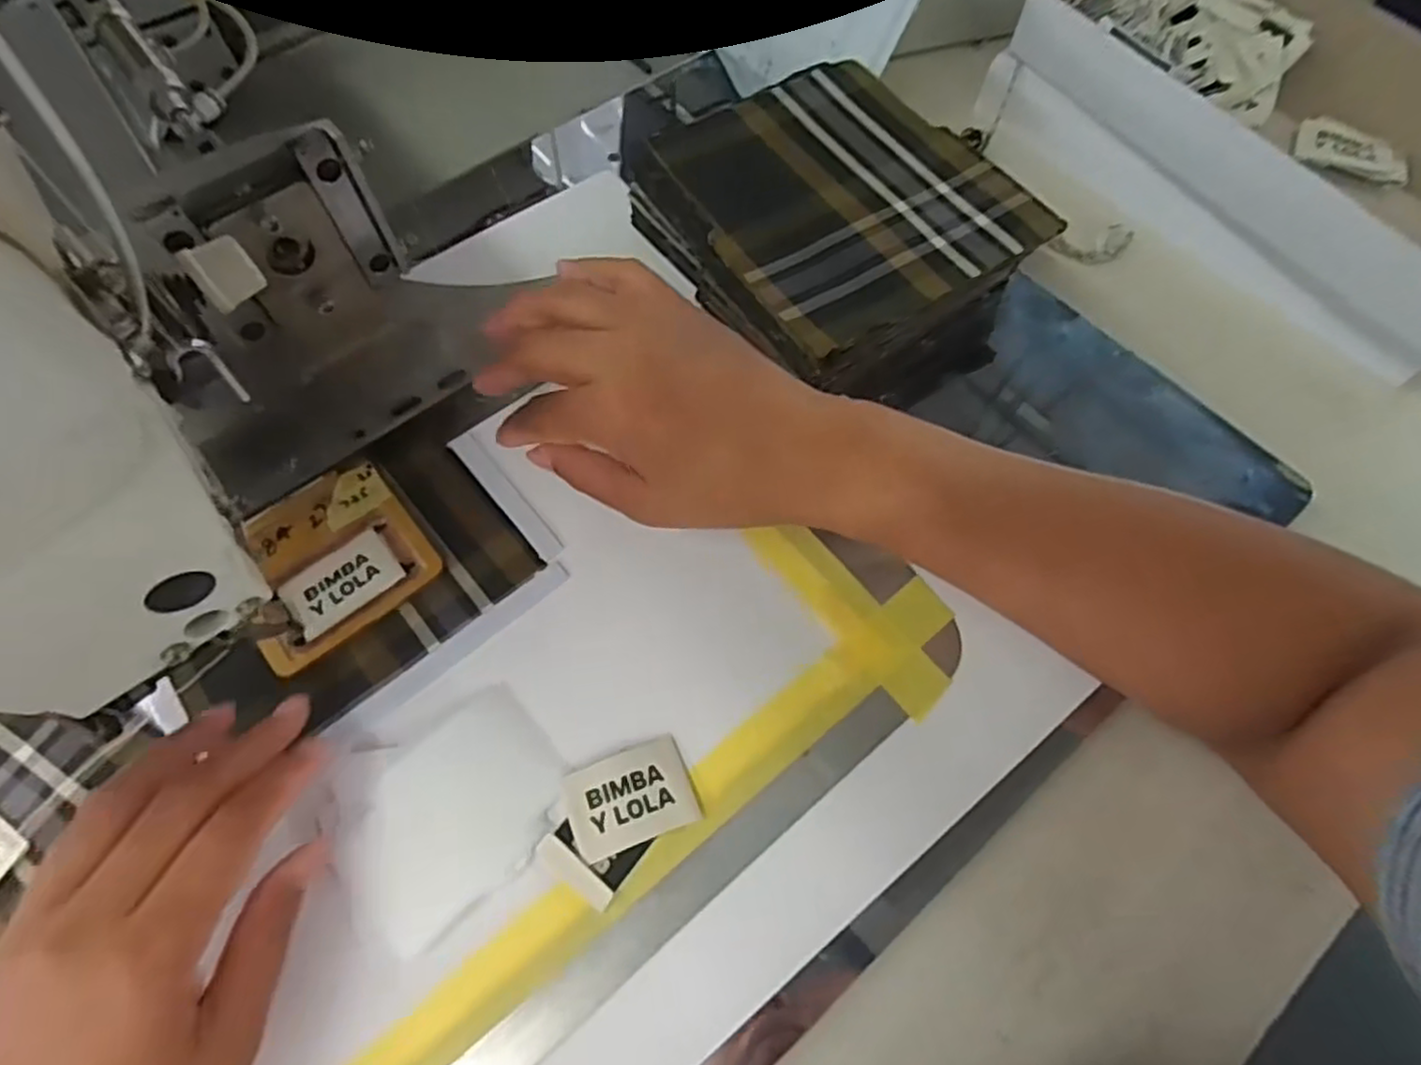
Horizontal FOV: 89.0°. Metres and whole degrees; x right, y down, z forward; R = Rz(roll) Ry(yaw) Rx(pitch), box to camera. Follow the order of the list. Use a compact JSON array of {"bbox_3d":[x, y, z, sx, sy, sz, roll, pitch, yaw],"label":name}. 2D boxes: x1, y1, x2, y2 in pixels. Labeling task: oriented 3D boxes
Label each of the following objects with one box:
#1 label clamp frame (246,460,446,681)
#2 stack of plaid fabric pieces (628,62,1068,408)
[{"bbox_3d":[-0.172,0.012,0.327,0.081,0.006,0.073,-37,69,-17],"label":"label clamp frame"},{"bbox_3d":[0.065,-0.166,0.389,0.156,0.054,0.177,-29,67,-14],"label":"stack of plaid fabric pieces"}]

